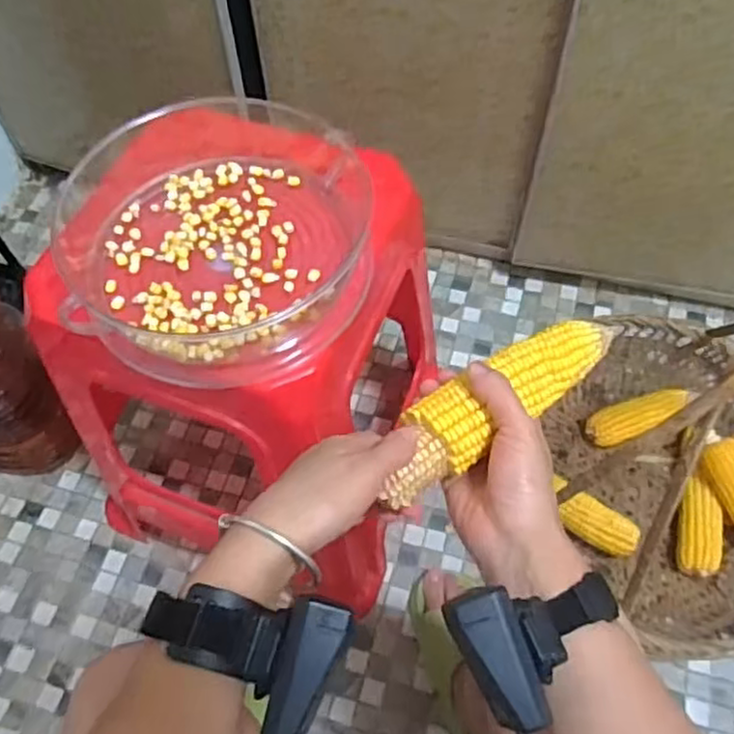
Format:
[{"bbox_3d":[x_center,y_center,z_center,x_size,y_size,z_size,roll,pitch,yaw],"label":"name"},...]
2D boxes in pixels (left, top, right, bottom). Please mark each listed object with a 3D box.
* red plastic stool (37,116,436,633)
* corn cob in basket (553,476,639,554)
[{"bbox_3d":[-0.111,0.018,0.780,0.297,0.480,0.294,10,61,8],"label":"red plastic stool"},{"bbox_3d":[0.285,0.192,0.877,0.114,0.040,0.047,35,67,20],"label":"corn cob in basket"}]

